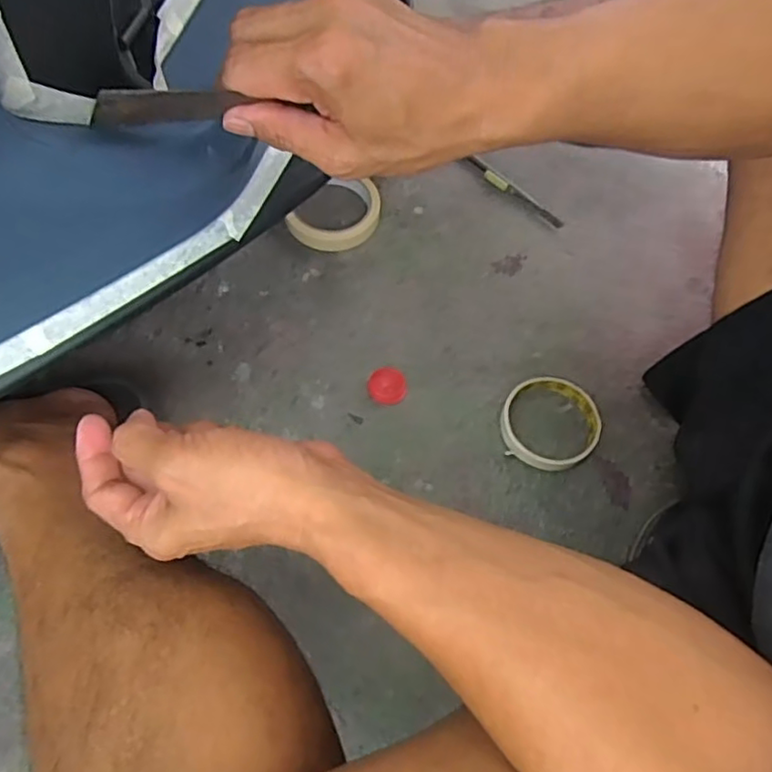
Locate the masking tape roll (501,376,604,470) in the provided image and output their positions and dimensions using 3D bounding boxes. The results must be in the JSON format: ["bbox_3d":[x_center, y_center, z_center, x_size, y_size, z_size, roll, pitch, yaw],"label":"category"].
[{"bbox_3d":[0.144,0.032,0.542,0.082,0.018,0.085,1,65,-3],"label":"masking tape roll"}]

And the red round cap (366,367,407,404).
[{"bbox_3d":[0.002,-0.001,0.555,0.034,0.006,0.035,1,65,-3],"label":"red round cap"}]

